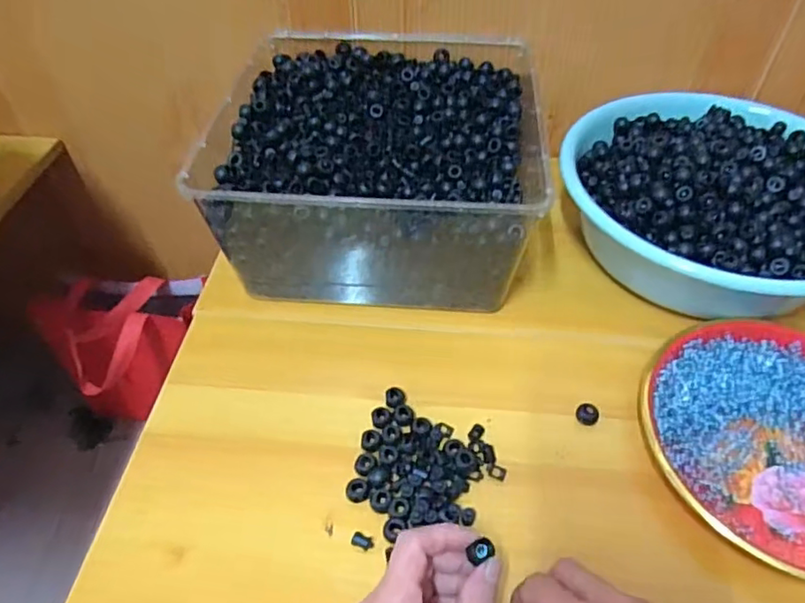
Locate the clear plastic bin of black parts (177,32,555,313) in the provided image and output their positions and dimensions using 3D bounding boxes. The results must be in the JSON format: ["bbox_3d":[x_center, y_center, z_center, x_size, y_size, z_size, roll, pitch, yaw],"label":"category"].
[{"bbox_3d":[-0.021,-0.143,0.595,0.285,0.123,0.283,3,49,4],"label":"clear plastic bin of black parts"}]

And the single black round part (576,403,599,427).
[{"bbox_3d":[0.152,0.095,0.481,0.018,0.016,0.017,0,49,0],"label":"single black round part"}]

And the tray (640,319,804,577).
[{"bbox_3d":[0.300,0.104,0.448,0.200,0.026,0.217,-26,54,-21],"label":"tray"}]

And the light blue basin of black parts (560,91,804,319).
[{"bbox_3d":[0.305,-0.101,0.581,0.291,0.098,0.256,10,50,9],"label":"light blue basin of black parts"}]

